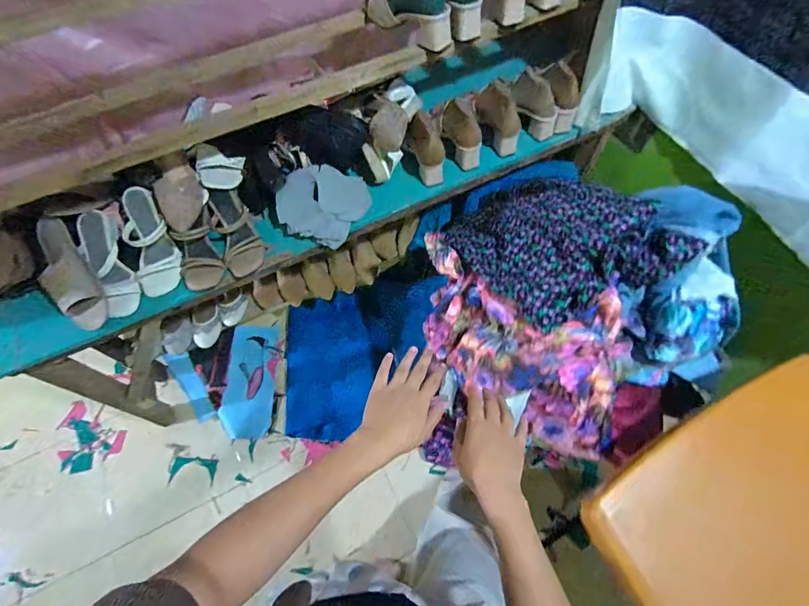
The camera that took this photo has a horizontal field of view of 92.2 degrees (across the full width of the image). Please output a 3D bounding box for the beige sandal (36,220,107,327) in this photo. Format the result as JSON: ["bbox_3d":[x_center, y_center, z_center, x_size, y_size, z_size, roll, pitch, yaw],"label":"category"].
[{"bbox_3d":[-0.691,-0.053,0.802,0.098,0.060,0.239,-30,83,-12],"label":"beige sandal"}]

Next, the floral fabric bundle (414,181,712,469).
[{"bbox_3d":[0.254,-0.019,0.738,0.403,0.290,0.502,9,65,6],"label":"floral fabric bundle"}]

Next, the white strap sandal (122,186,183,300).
[{"bbox_3d":[-0.536,-0.131,0.827,0.095,0.059,0.225,-10,103,-3],"label":"white strap sandal"}]

